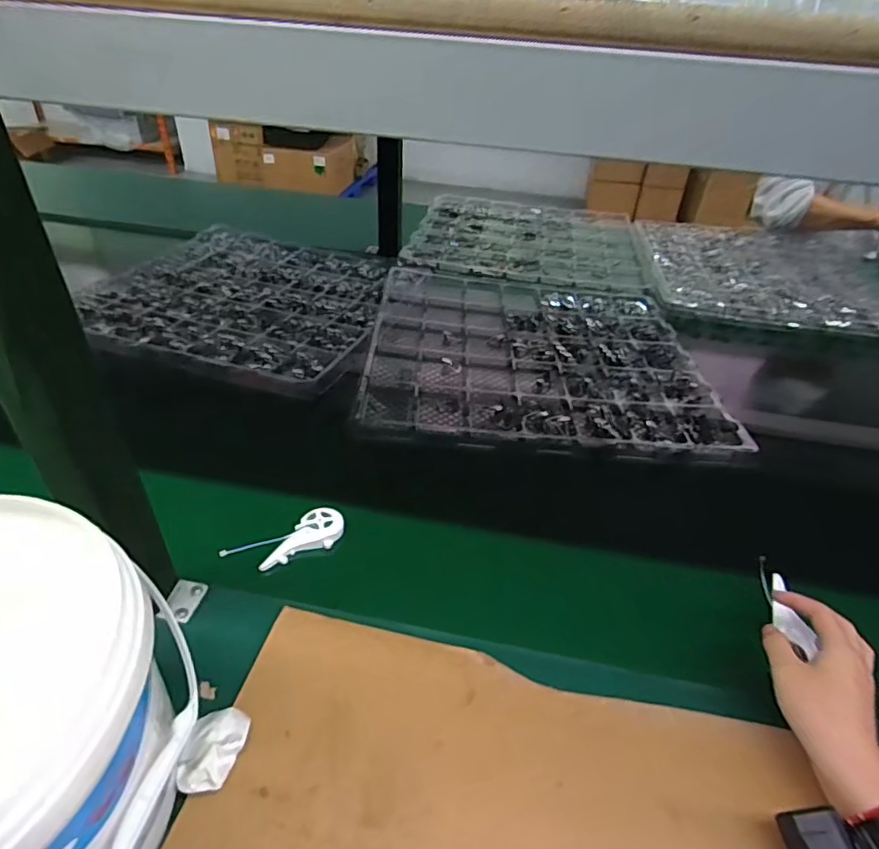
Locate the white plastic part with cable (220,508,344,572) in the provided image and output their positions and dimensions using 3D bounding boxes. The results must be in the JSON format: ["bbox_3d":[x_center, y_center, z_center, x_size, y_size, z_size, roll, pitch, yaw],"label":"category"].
[{"bbox_3d":[-0.158,0.121,0.572,0.121,0.011,0.045,-19,43,-25],"label":"white plastic part with cable"}]

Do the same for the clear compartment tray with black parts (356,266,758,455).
[{"bbox_3d":[0.153,-0.130,0.903,0.521,0.036,0.537,4,38,2],"label":"clear compartment tray with black parts"}]

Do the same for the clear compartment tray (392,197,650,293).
[{"bbox_3d":[0.209,-0.445,1.321,0.526,0.025,0.506,7,38,6],"label":"clear compartment tray"}]

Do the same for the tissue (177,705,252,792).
[{"bbox_3d":[-0.164,0.235,0.400,0.039,0.014,0.057,5,38,3],"label":"tissue"}]

